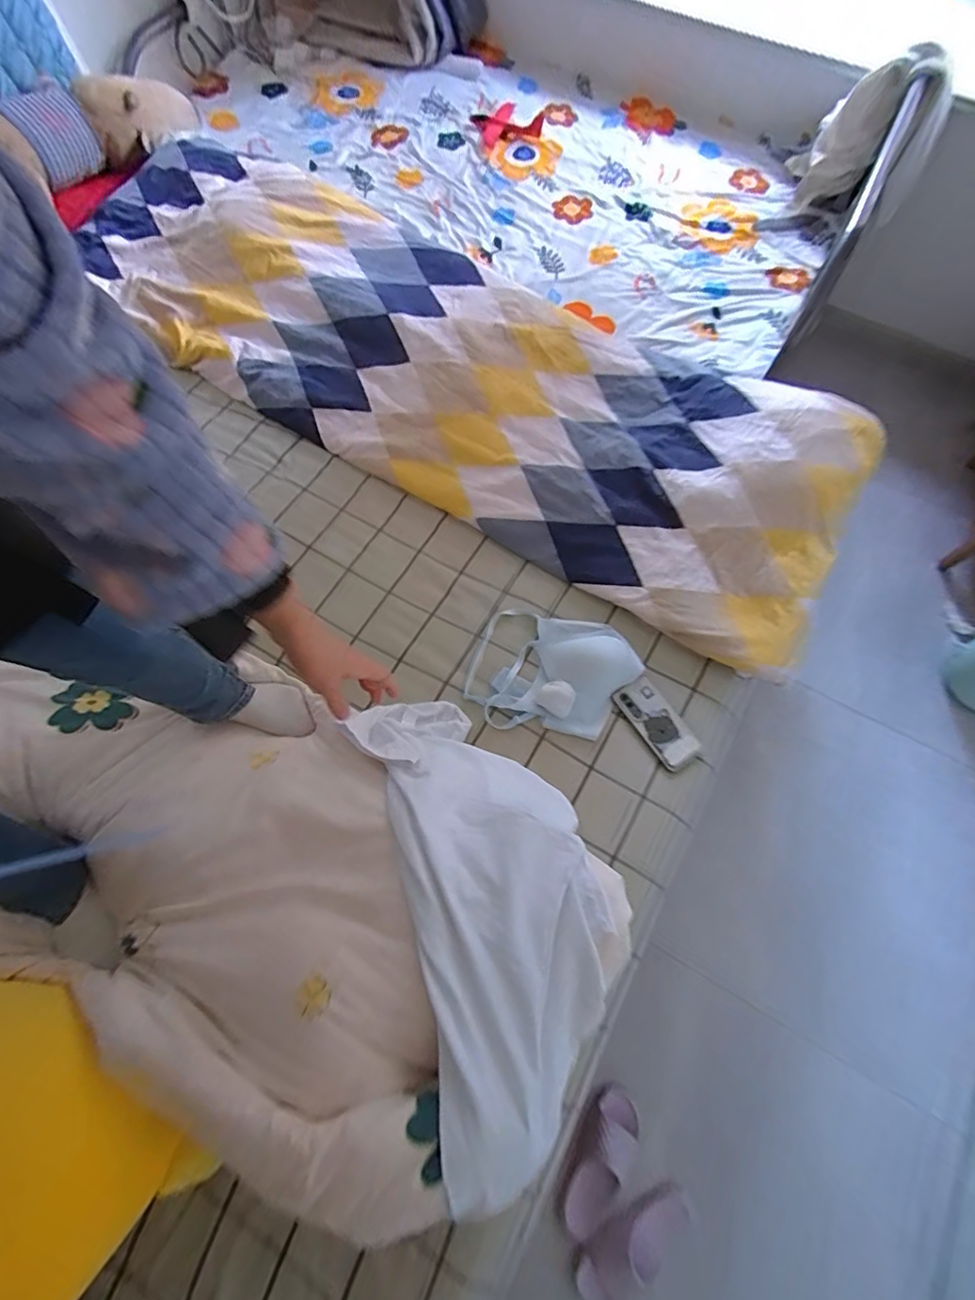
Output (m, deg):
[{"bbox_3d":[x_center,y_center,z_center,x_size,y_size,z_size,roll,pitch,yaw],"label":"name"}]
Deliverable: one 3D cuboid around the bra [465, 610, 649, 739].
[{"bbox_3d":[0.119,0.042,0.969,0.287,0.038,0.217,13,69,4],"label":"bra"}]

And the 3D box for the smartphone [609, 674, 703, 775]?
[{"bbox_3d":[0.296,0.125,0.941,0.073,0.013,0.163,-31,70,-8],"label":"smartphone"}]

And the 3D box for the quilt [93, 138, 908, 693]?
[{"bbox_3d":[-0.088,-0.616,1.163,1.727,0.152,0.582,30,71,11],"label":"quilt"}]

